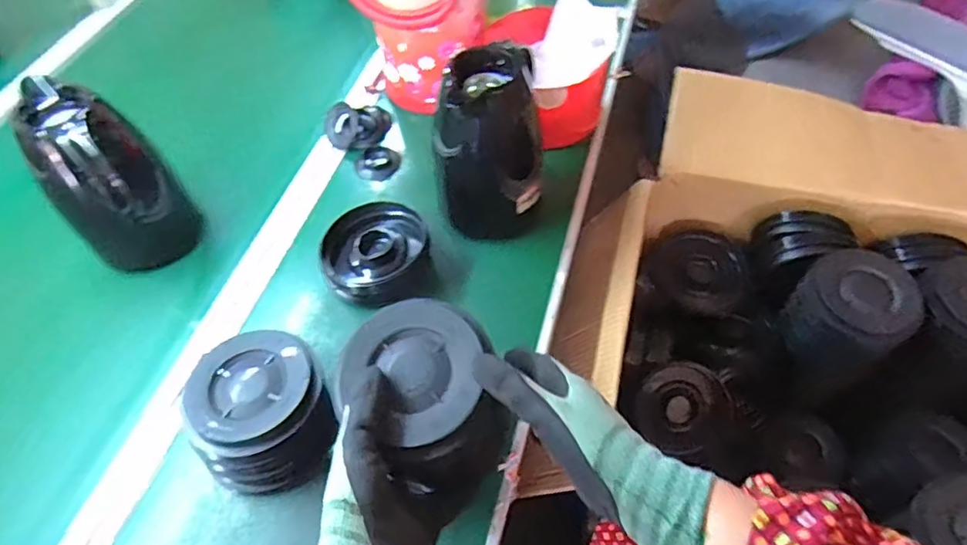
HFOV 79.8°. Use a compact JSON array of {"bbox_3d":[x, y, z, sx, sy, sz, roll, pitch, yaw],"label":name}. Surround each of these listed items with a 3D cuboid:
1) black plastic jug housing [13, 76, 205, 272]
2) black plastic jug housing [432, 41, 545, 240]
[{"bbox_3d":[-0.402,-0.084,0.641,0.122,0.213,0.144,-38,60,-21],"label":"black plastic jug housing"},{"bbox_3d":[0.007,-0.154,0.659,0.125,0.201,0.133,-4,54,2],"label":"black plastic jug housing"}]

